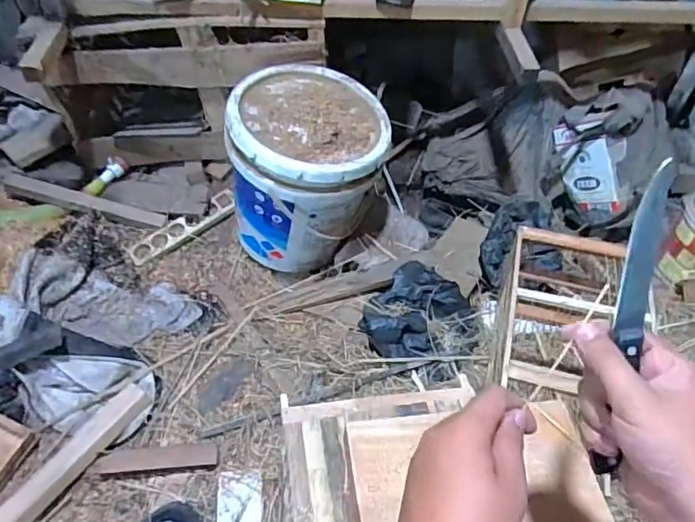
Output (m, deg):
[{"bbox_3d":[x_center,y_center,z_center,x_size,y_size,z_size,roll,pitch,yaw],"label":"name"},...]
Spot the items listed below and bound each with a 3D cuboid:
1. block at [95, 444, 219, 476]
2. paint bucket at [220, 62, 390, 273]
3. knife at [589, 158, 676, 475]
[{"bbox_3d":[-0.313,0.329,0.861,0.187,0.018,0.041,-2,48,-3],"label":"block"},{"bbox_3d":[-0.071,-0.178,1.061,0.280,0.344,0.293,1,48,-1],"label":"paint bucket"},{"bbox_3d":[0.200,0.042,0.371,0.022,0.014,0.224,11,92,8],"label":"knife"}]

